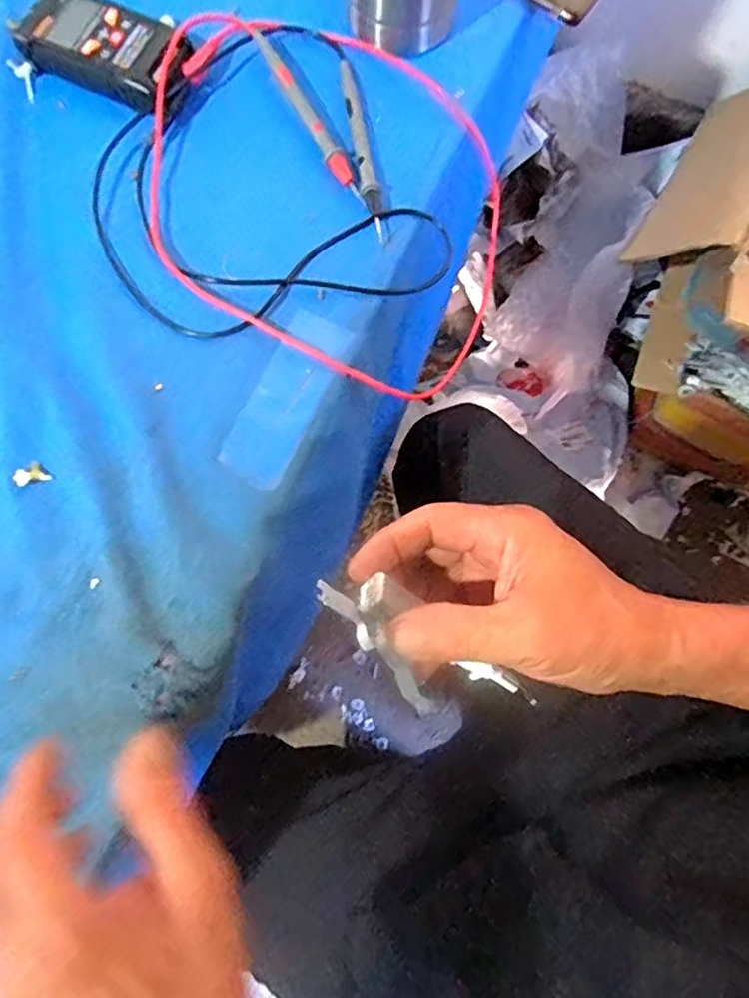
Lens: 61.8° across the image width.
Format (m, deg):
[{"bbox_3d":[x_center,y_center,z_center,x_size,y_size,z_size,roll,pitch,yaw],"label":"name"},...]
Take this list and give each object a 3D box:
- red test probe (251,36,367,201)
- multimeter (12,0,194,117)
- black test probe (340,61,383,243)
[{"bbox_3d":[-0.043,-0.262,0.430,0.014,0.014,0.142,-29,79,-7],"label":"red test probe"},{"bbox_3d":[-0.184,-0.311,0.431,0.120,0.023,0.053,27,78,5],"label":"multimeter"},{"bbox_3d":[-0.009,-0.244,0.430,0.013,0.007,0.143,-9,77,-3],"label":"black test probe"}]

